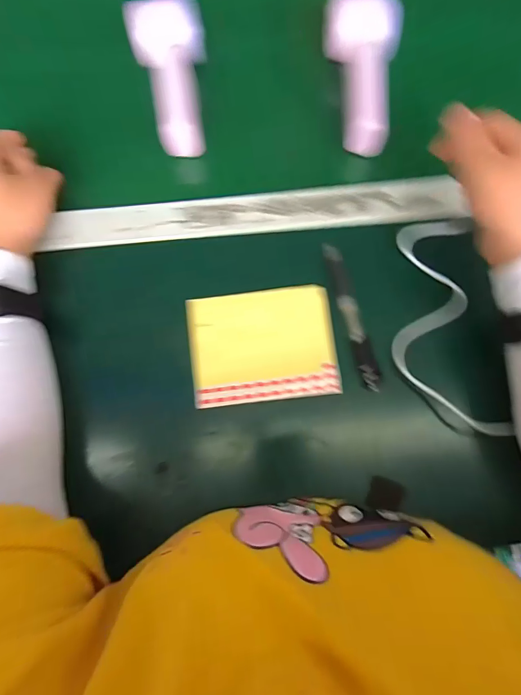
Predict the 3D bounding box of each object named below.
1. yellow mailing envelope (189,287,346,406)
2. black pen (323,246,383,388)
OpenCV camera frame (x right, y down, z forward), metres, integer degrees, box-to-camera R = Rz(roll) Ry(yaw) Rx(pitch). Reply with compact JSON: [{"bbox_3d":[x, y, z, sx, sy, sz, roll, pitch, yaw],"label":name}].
[{"bbox_3d":[0.002,-0.002,0.348,0.127,0.009,0.099,-6,75,-1],"label":"yellow mailing envelope"},{"bbox_3d":[0.083,-0.030,0.349,0.019,0.008,0.138,-11,75,-3],"label":"black pen"}]

